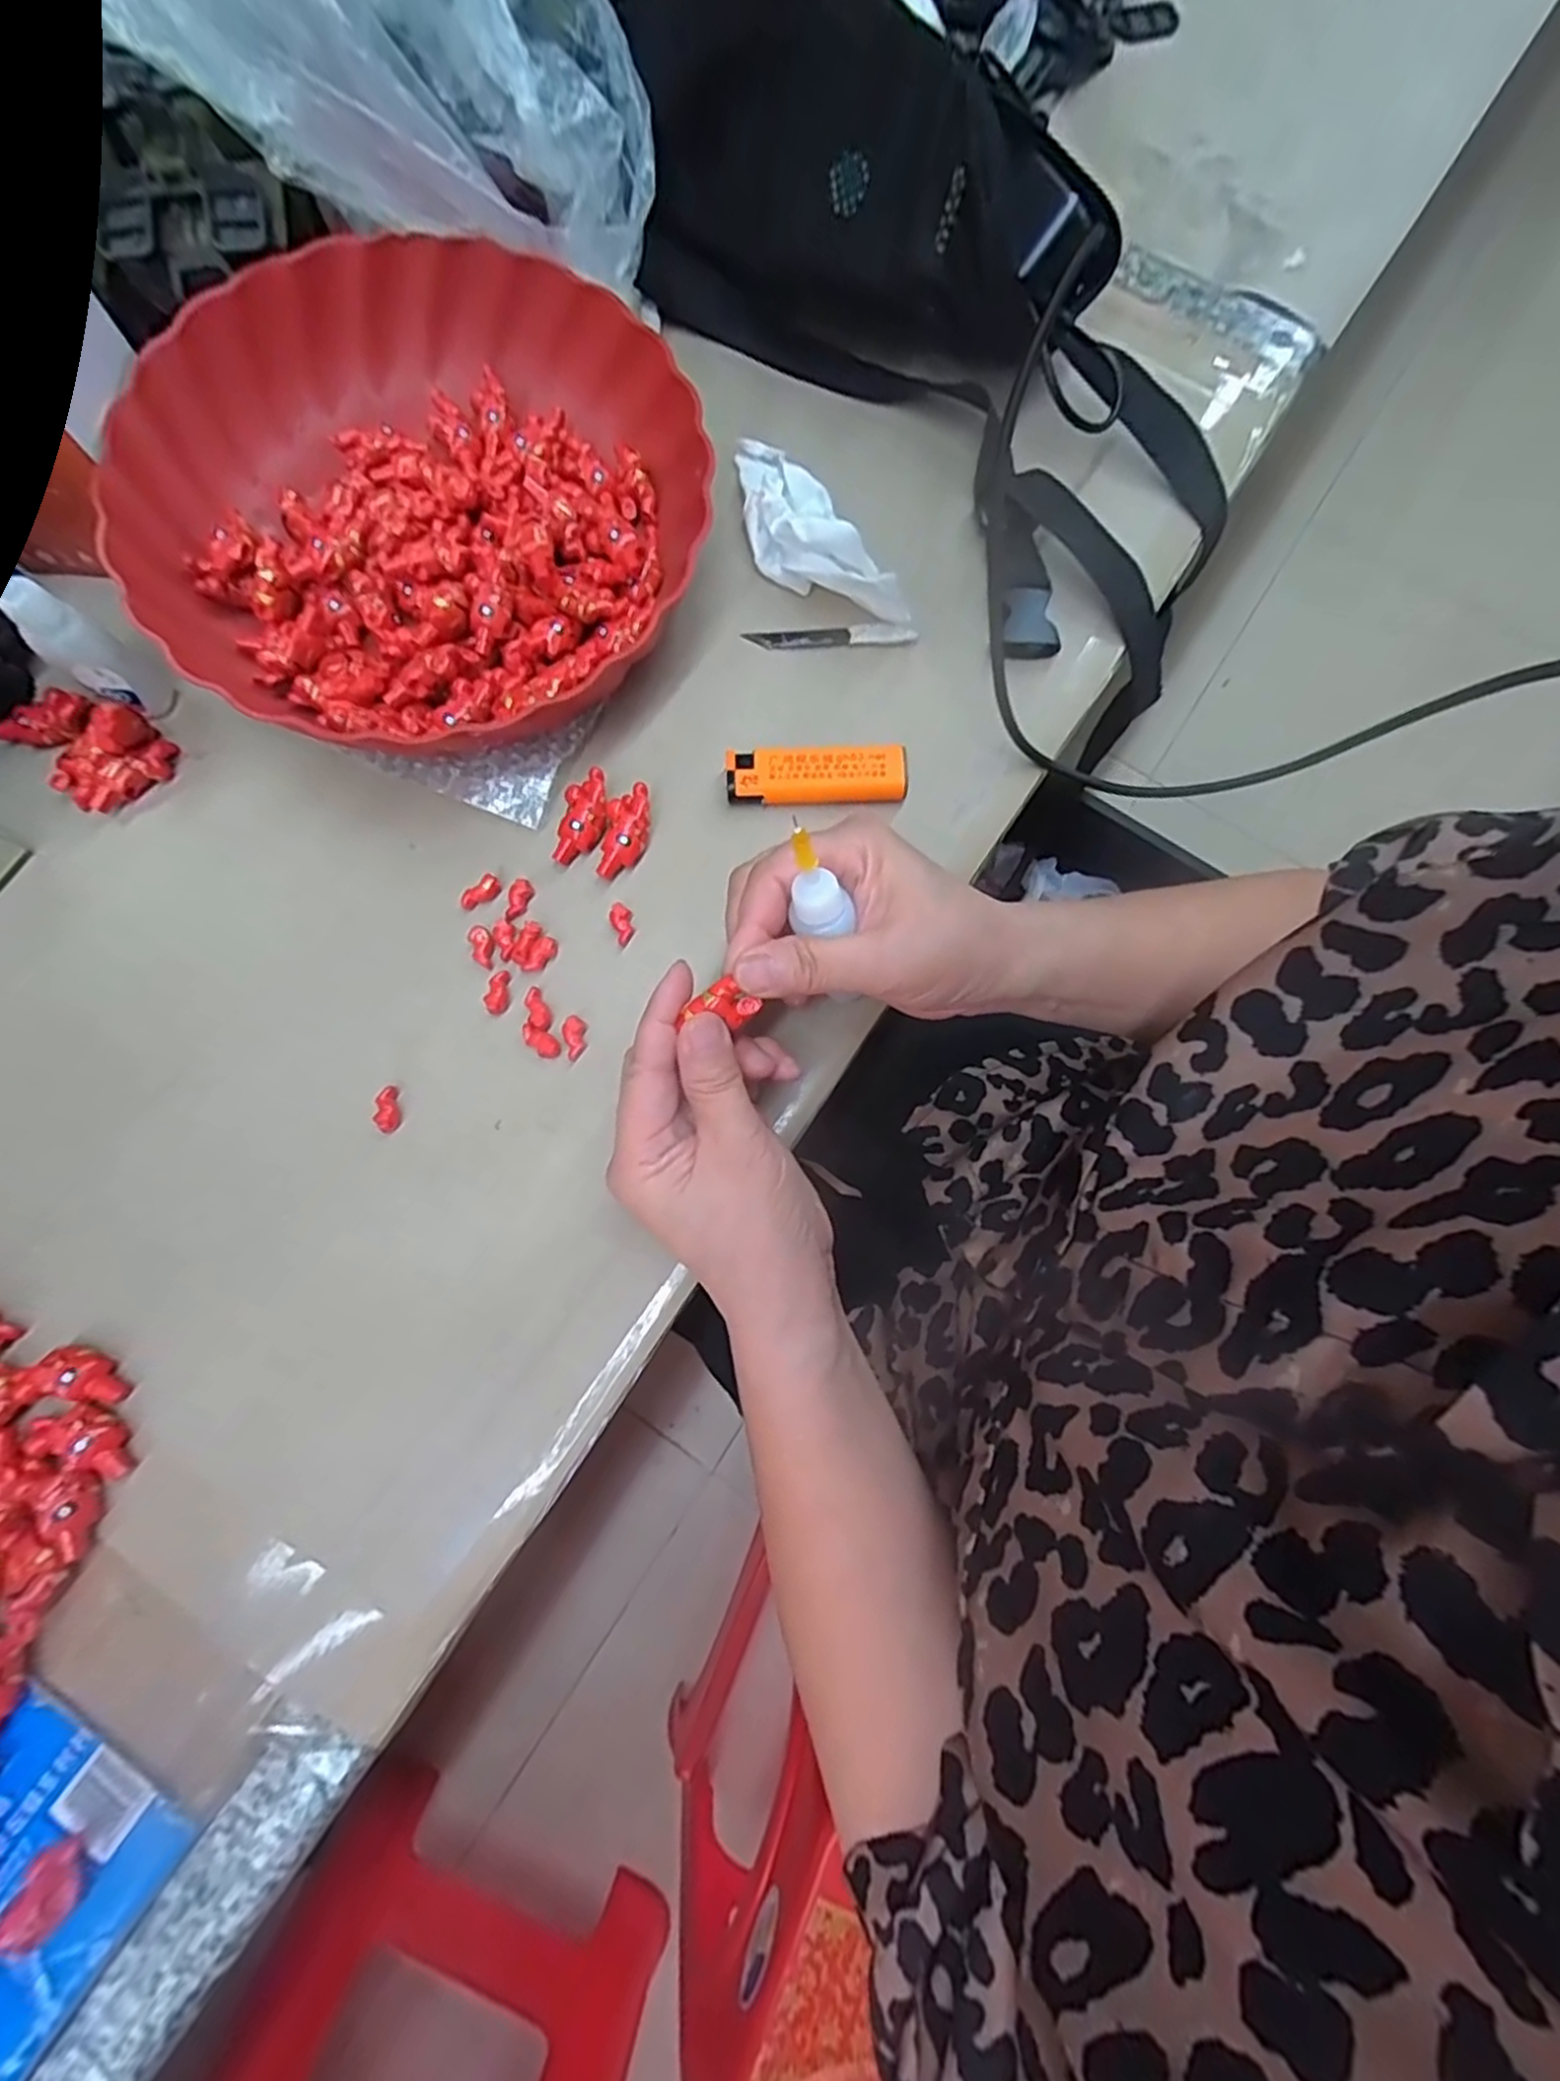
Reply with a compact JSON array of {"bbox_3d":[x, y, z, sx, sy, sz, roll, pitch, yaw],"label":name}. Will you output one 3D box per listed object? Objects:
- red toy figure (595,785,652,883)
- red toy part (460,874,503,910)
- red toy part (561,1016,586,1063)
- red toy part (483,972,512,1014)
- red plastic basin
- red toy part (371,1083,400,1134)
[{"bbox_3d":[-0.068,-0.091,0.318,0.020,0.010,0.042,18,90,3],"label":"red toy figure"},{"bbox_3d":[-0.131,-0.065,0.319,0.018,0.007,0.008,-32,79,-8],"label":"red toy part"},{"bbox_3d":[-0.087,-0.001,0.308,0.009,0.004,0.018,-2,77,-1],"label":"red toy part"},{"bbox_3d":[-0.120,-0.021,0.311,0.009,0.005,0.018,3,77,0],"label":"red toy part"},{"bbox_3d":[-0.163,-0.238,0.333,0.228,0.062,0.235,0,77,-1],"label":"red plastic basin"},{"bbox_3d":[-0.162,0.028,0.301,0.008,0.006,0.020,-10,77,-3],"label":"red toy part"}]

